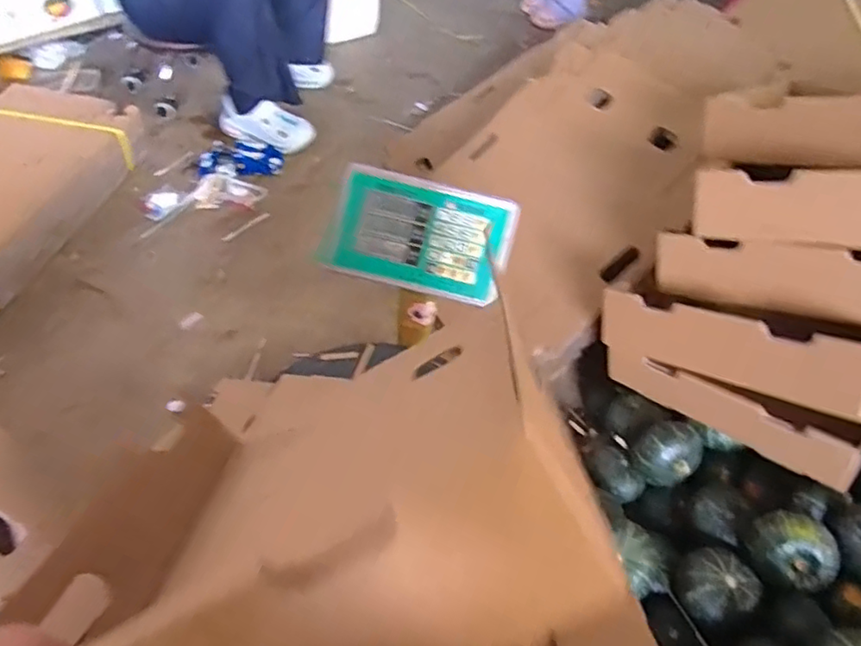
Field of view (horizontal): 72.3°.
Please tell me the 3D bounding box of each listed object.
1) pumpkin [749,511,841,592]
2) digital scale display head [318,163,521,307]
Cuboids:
[{"bbox_3d":[0.465,0.284,0.745,0.078,0.075,0.093,-19,52,-20],"label":"pumpkin"},{"bbox_3d":[-0.013,-0.121,0.817,0.249,0.148,0.031,13,7,-2],"label":"digital scale display head"}]

